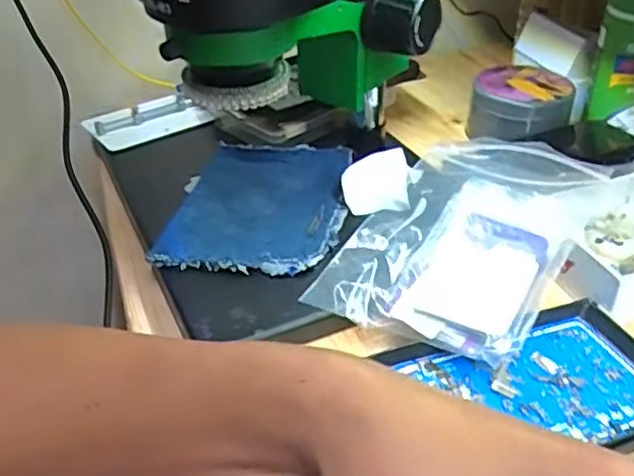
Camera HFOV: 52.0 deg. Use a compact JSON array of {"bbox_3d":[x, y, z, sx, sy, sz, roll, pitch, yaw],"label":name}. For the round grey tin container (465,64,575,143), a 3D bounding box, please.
[{"bbox_3d":[0.201,-0.133,0.644,0.095,0.051,0.081,8,37,13],"label":"round grey tin container"}]

